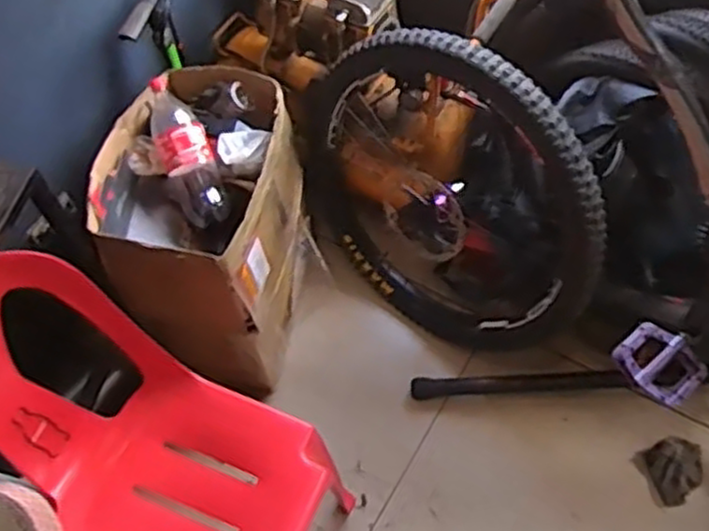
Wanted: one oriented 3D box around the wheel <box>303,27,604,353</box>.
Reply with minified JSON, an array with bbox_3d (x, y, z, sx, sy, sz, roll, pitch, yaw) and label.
[{"bbox_3d":[0.168,-0.131,1.459,0.675,0.658,0.065,36,52,21],"label":"wheel"}]

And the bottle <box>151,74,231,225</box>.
[{"bbox_3d":[-0.319,-0.214,1.399,0.094,0.088,0.291,-22,80,-10],"label":"bottle"}]

